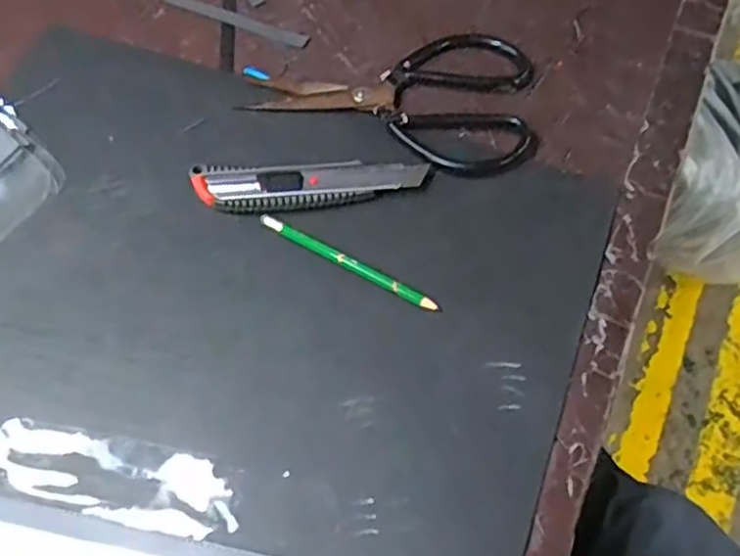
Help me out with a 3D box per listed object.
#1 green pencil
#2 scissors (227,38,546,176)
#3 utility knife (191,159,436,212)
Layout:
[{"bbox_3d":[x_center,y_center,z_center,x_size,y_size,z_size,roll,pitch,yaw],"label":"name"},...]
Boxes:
[{"bbox_3d":[-0.015,-0.011,0.462,0.137,0.004,0.008,27,68,13],"label":"green pencil"},{"bbox_3d":[0.016,-0.136,0.520,0.213,0.021,0.117,6,65,4],"label":"scissors"},{"bbox_3d":[-0.043,-0.064,0.485,0.164,0.012,0.035,-1,65,1],"label":"utility knife"}]

